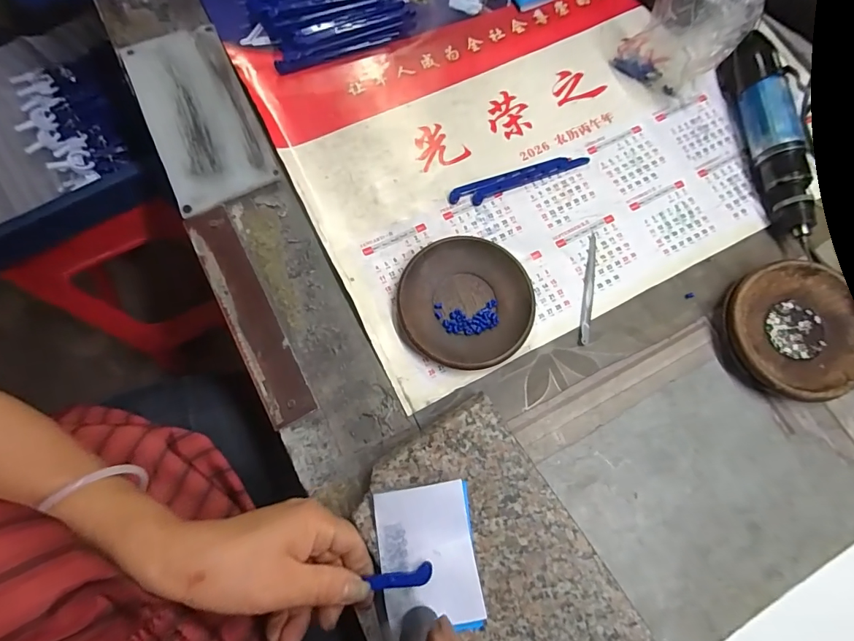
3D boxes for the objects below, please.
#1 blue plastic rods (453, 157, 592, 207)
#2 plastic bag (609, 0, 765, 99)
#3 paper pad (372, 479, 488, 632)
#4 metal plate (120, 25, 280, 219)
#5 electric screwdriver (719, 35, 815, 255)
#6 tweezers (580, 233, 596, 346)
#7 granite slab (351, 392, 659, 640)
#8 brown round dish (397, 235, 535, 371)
[{"bbox_3d":[0.088,-0.135,0.397,0.138,0.004,0.020,-20,77,-7],"label":"blue plastic rods"},{"bbox_3d":[0.246,-0.279,0.385,0.090,0.111,0.075,35,77,7],"label":"plastic bag"},{"bbox_3d":[0.001,0.161,0.282,0.065,0.016,0.092,-8,75,-4],"label":"paper pad"},{"bbox_3d":[-0.220,-0.199,0.398,0.093,0.007,0.200,-26,76,-8],"label":"metal plate"},{"bbox_3d":[0.327,-0.173,0.393,0.044,0.043,0.207,-1,75,-2],"label":"electric screwdriver"},{"bbox_3d":[0.145,-0.030,0.370,0.009,0.007,0.106,11,75,1],"label":"tweezers"},{"bbox_3d":[0.057,0.191,0.297,0.129,0.027,0.243,-32,78,-10],"label":"granite slab"},{"bbox_3d":[0.034,-0.016,0.356,0.109,0.018,0.114,0,75,-2],"label":"brown round dish"}]

